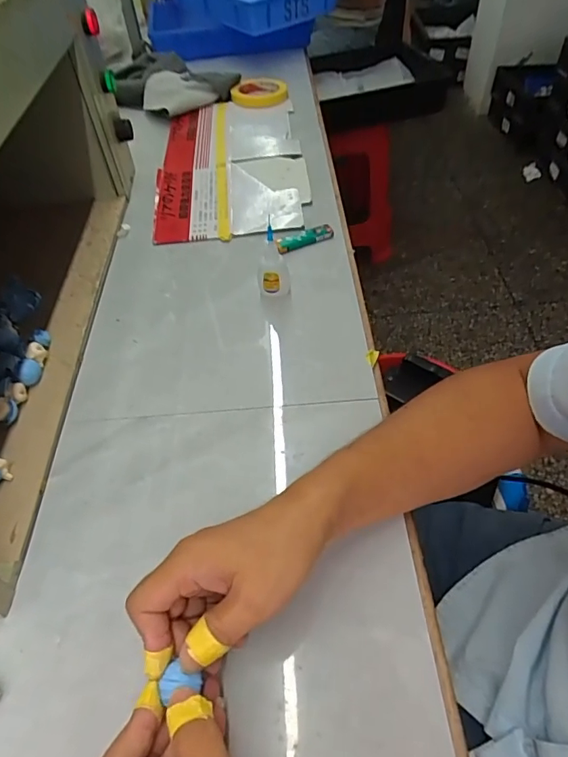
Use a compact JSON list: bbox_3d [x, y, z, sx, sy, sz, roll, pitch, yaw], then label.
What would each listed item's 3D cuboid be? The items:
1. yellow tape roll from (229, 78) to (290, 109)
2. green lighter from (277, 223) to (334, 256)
[{"bbox_3d":[-0.052,-0.557,0.955,0.094,0.021,0.094,-2,51,2],"label":"yellow tape roll"},{"bbox_3d":[0.027,-0.186,0.644,0.079,0.008,0.024,-20,52,-13],"label":"green lighter"}]

